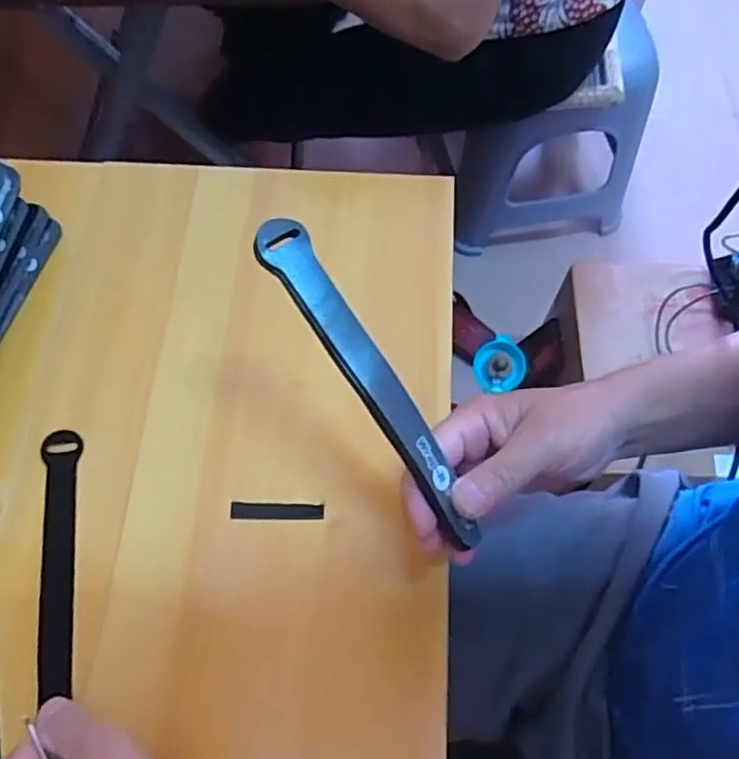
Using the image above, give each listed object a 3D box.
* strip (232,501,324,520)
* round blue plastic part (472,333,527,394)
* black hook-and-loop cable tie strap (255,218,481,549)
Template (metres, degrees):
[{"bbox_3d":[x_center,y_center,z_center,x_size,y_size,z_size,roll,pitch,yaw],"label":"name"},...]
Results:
[{"bbox_3d":[-0.061,0.087,0.425,0.061,0.004,0.012,0,66,1],"label":"strip"},{"bbox_3d":[0.156,-0.017,0.770,0.062,0.031,0.062,1,97,5],"label":"round blue plastic part"},{"bbox_3d":[0.001,0.000,0.335,0.024,0.008,0.190,-33,92,-13],"label":"black hook-and-loop cable tie strap"}]

